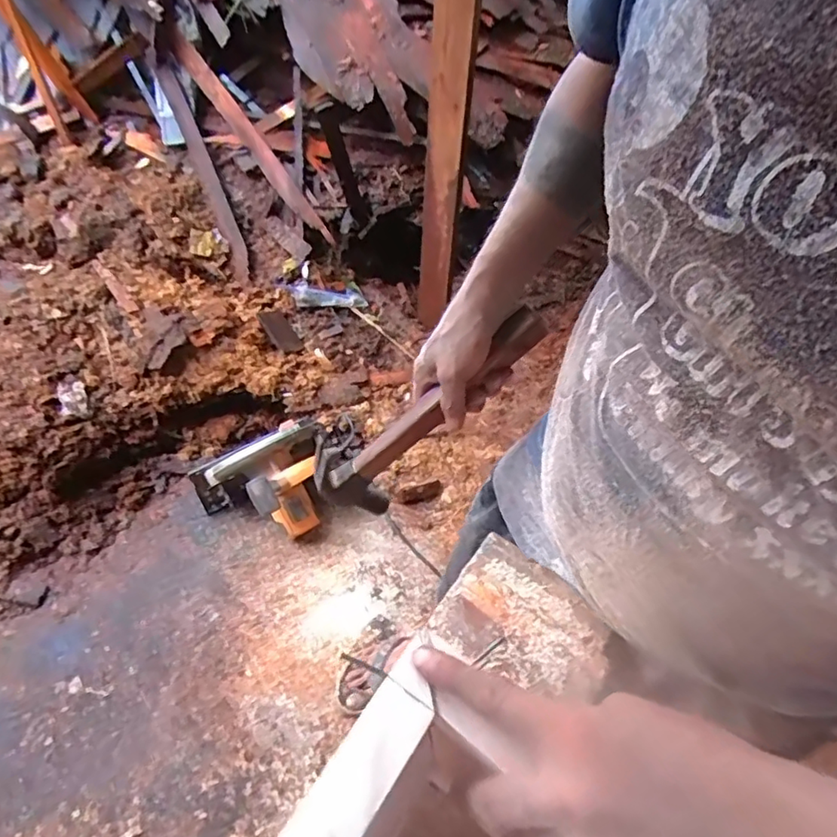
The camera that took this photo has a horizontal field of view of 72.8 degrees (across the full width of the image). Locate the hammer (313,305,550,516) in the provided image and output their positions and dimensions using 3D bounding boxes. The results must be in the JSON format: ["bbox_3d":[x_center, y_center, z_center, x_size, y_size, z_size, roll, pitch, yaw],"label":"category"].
[{"bbox_3d":[0.013,-0.001,0.559,0.274,0.104,0.041,-41,59,13],"label":"hammer"}]

